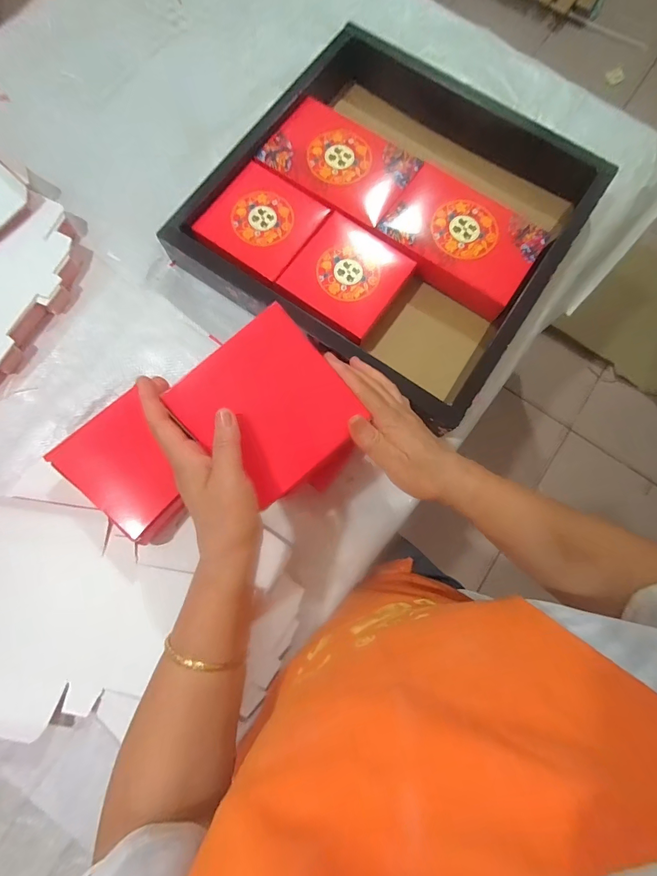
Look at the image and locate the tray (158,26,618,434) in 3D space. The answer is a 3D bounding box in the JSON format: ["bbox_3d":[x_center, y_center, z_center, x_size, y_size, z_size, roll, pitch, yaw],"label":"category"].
[{"bbox_3d":[0.087,-0.301,0.518,0.439,0.057,0.432,34,80,5],"label":"tray"}]

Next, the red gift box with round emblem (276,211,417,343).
[{"bbox_3d":[0.024,-0.205,0.510,0.128,0.047,0.134,35,80,6],"label":"red gift box with round emblem"}]

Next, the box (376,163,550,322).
[{"bbox_3d":[0.177,-0.267,0.527,0.195,0.055,0.140,35,80,6],"label":"box"}]

